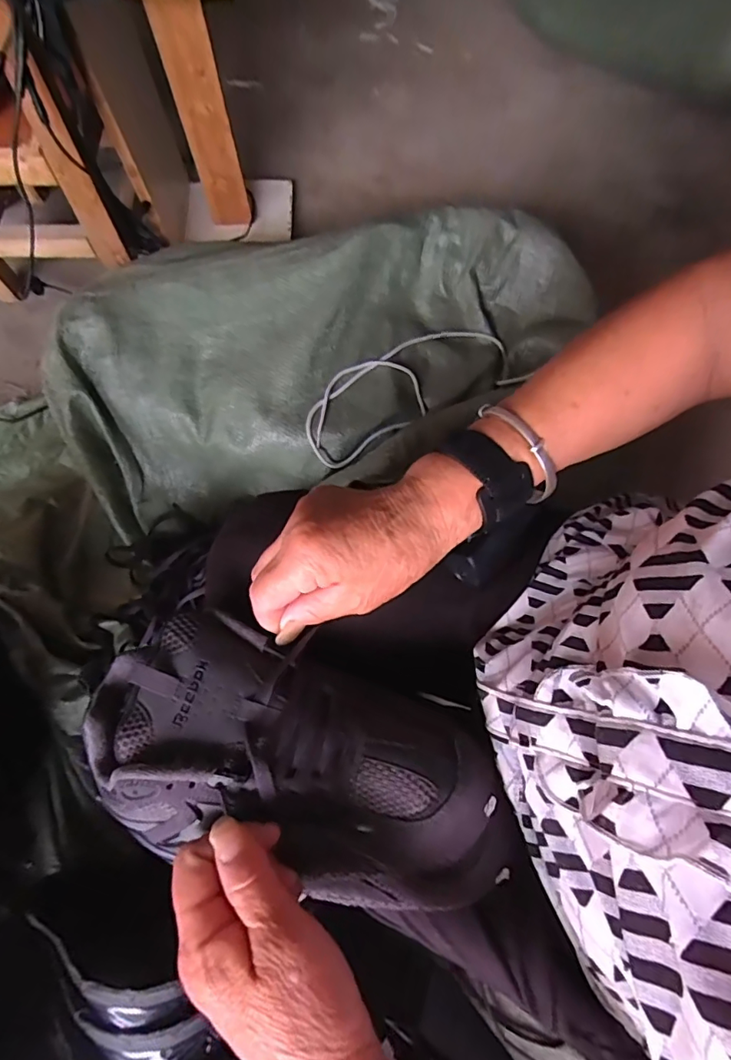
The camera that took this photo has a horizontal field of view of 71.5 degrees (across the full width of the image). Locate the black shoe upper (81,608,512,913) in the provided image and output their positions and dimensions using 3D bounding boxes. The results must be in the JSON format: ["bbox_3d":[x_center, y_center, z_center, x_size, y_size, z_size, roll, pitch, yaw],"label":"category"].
[{"bbox_3d":[-0.040,0.133,0.285,0.241,0.061,0.119,22,74,0],"label":"black shoe upper"}]

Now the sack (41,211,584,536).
[{"bbox_3d":[-0.055,-0.226,0.731,0.657,0.185,0.354,-7,72,-2],"label":"sack"}]

